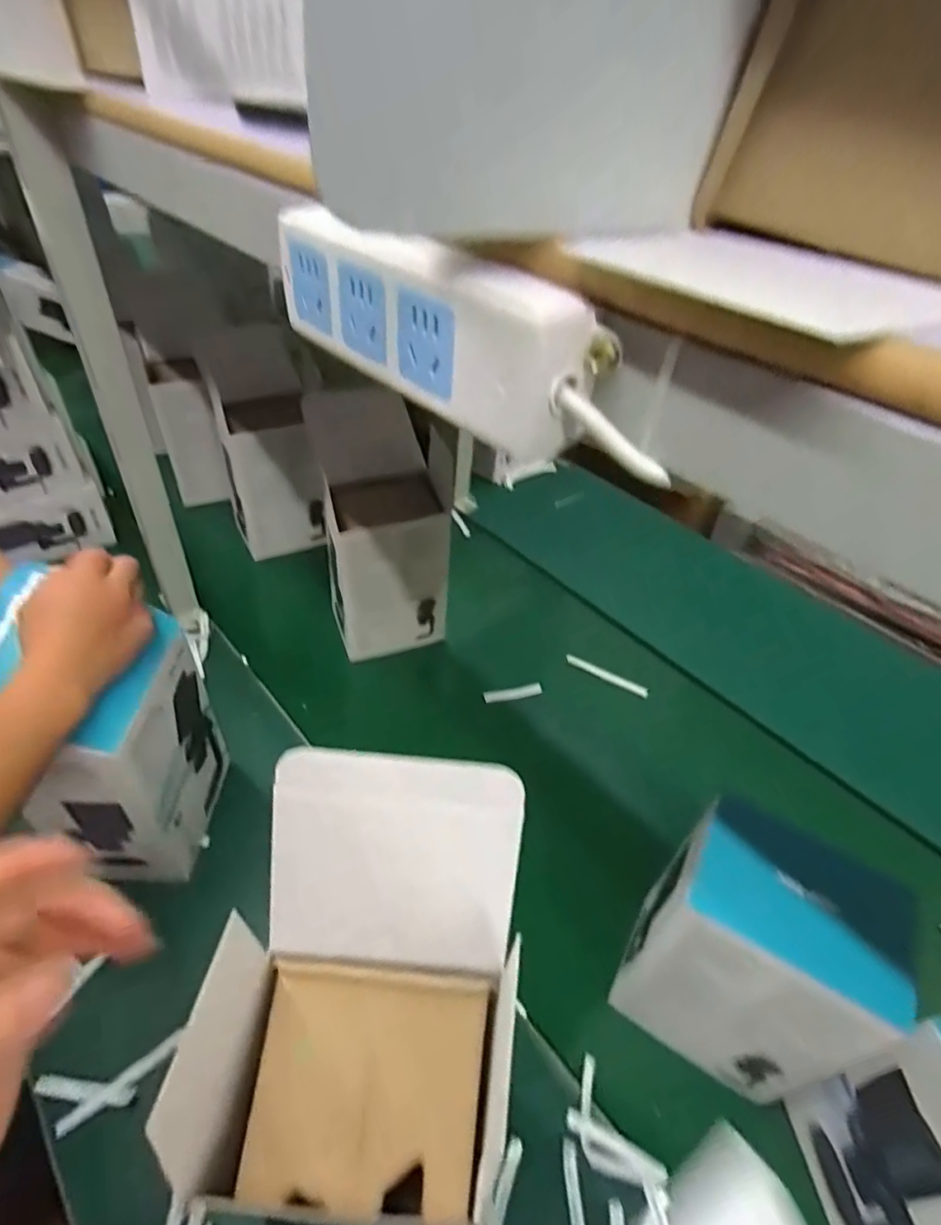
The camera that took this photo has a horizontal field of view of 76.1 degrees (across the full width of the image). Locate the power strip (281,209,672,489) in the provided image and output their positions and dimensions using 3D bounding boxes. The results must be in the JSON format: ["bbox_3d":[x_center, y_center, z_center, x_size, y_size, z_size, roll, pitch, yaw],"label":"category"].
[{"bbox_3d":[-0.011,-0.109,0.233,0.030,0.058,0.190,-30,55,-31],"label":"power strip"}]

